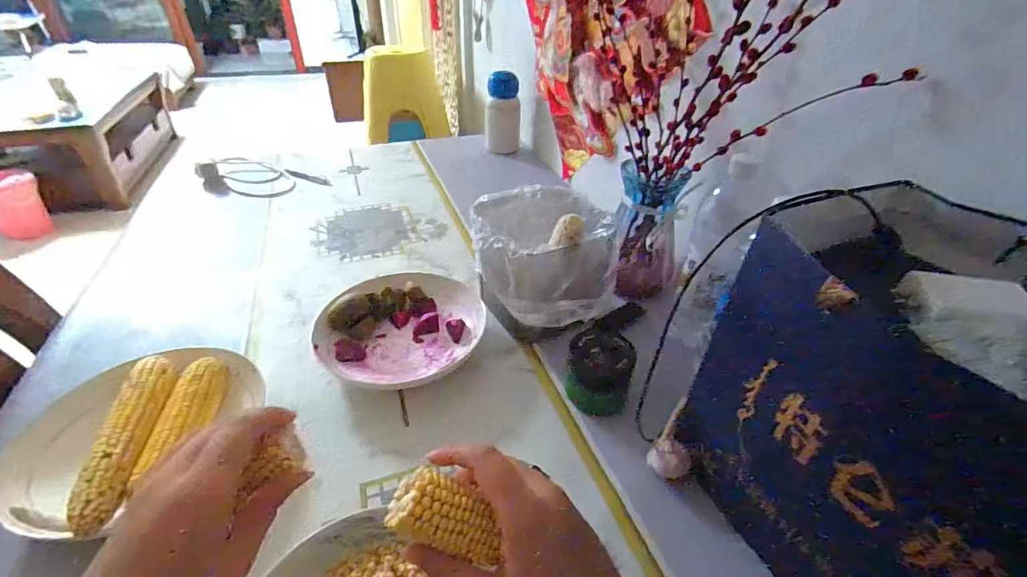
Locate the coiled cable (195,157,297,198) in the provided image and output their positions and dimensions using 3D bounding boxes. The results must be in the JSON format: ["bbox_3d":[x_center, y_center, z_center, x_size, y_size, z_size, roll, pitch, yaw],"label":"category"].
[{"bbox_3d":[-0.595,-0.254,0.991,0.288,0.034,0.149,27,43,31],"label":"coiled cable"}]

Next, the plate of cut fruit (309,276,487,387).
[{"bbox_3d":[-0.141,0.044,0.582,0.207,0.051,0.170,-23,42,-30],"label":"plate of cut fruit"}]

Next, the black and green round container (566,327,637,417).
[{"bbox_3d":[0.094,0.094,0.504,0.071,0.072,0.065,1,36,-1],"label":"black and green round container"}]

